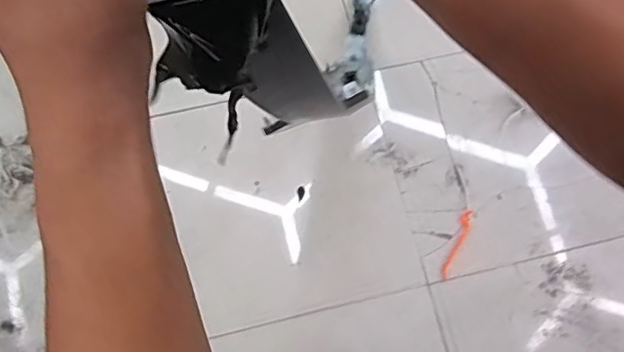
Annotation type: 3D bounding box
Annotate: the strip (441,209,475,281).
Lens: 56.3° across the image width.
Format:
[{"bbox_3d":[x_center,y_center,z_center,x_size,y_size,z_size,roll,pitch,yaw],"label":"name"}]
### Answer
[{"bbox_3d":[0.374,0.174,1.507,0.030,0.004,0.193,20,78,10],"label":"strip"}]

